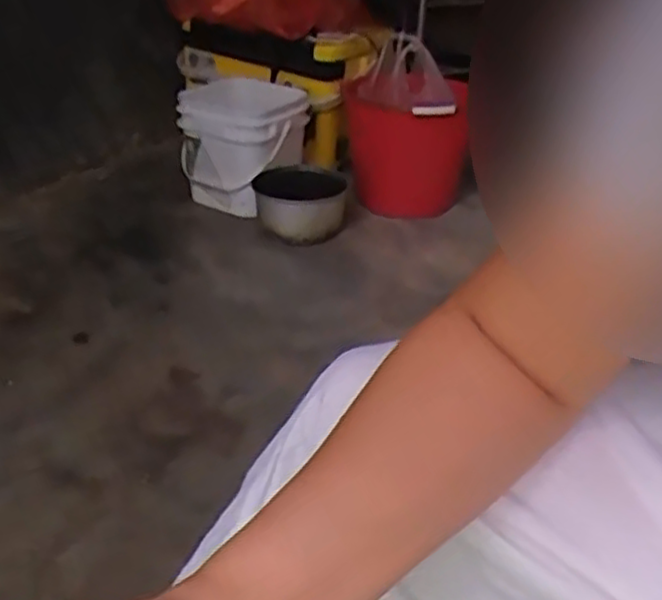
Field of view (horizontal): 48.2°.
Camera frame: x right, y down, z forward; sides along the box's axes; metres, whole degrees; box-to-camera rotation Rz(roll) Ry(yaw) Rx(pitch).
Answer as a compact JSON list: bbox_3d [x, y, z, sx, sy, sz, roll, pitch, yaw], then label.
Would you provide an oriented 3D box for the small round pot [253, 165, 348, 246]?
[{"bbox_3d":[-0.069,-0.221,1.654,0.201,0.100,0.211,0,32,-6],"label":"small round pot"}]

